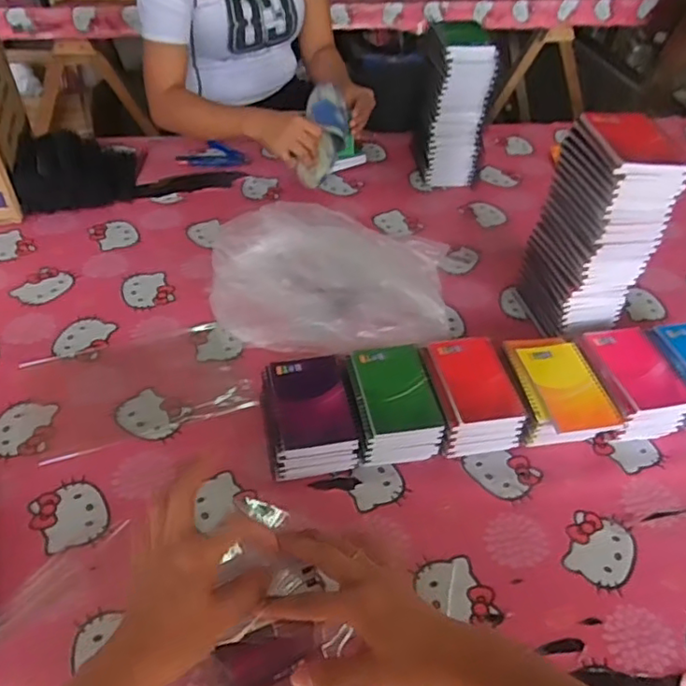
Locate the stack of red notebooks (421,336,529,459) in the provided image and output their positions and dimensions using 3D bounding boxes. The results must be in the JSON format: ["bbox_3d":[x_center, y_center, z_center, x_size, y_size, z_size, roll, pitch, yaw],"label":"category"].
[{"bbox_3d":[0.153,0.063,0.744,0.096,0.062,0.143,-7,45,-10],"label":"stack of red notebooks"}]

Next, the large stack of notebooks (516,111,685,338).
[{"bbox_3d":[0.325,-0.135,0.807,0.097,0.285,0.129,-6,45,-9],"label":"large stack of notebooks"}]

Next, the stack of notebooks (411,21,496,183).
[{"bbox_3d":[0.195,-0.443,1.128,0.100,0.261,0.182,-2,44,-5],"label":"stack of notebooks"}]

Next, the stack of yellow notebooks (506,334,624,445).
[{"bbox_3d":[0.260,0.063,0.752,0.102,0.063,0.145,-6,45,-10],"label":"stack of yellow notebooks"}]

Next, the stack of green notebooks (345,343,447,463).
[{"bbox_3d":[0.058,0.070,0.728,0.093,0.068,0.131,-6,45,-9],"label":"stack of green notebooks"}]

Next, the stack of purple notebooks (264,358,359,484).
[{"bbox_3d":[-0.041,0.088,0.707,0.093,0.060,0.135,-8,45,-11],"label":"stack of purple notebooks"}]

